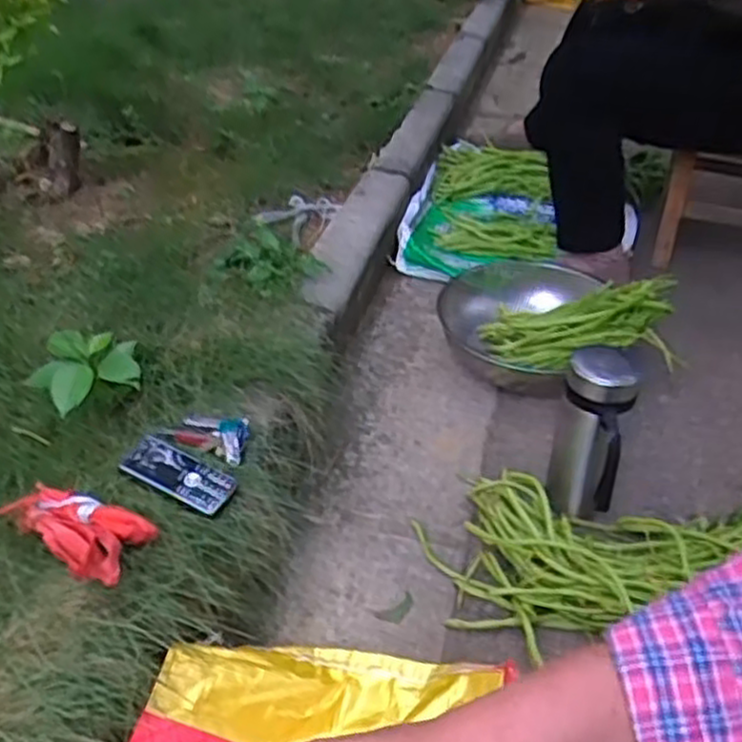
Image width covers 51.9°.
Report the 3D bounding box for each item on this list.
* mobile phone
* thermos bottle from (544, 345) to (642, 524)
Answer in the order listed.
[{"bbox_3d":[-0.219,0.115,0.859,0.125,0.014,0.060,18,42,21],"label":"mobile phone"},{"bbox_3d":[0.258,0.091,0.927,0.086,0.216,0.125,17,40,12],"label":"thermos bottle"}]

